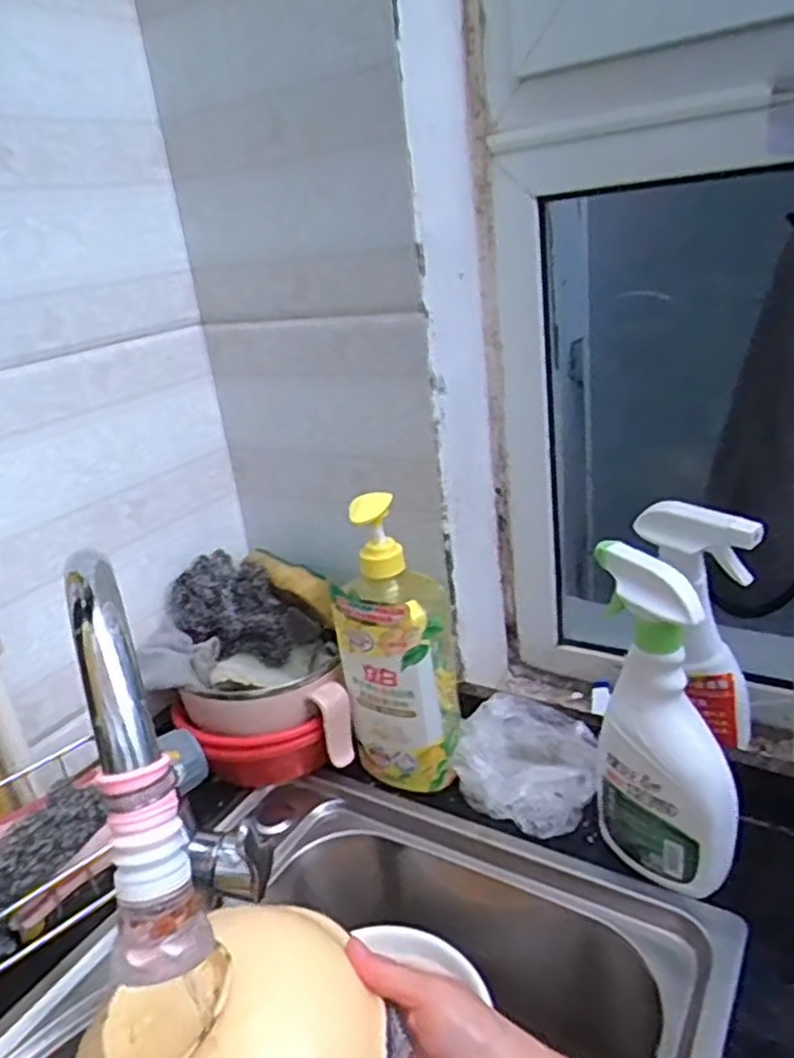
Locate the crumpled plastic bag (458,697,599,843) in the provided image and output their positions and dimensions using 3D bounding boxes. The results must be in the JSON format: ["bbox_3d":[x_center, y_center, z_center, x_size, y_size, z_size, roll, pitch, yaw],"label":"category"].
[{"bbox_3d":[0.107,0.199,0.645,0.118,0.058,0.090,10,28,36],"label":"crumpled plastic bag"}]

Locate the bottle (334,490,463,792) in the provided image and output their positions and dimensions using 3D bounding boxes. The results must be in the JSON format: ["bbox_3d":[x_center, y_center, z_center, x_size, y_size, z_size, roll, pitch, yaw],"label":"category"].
[{"bbox_3d":[0.002,0.098,0.644,0.102,0.256,0.079,-10,23,-6],"label":"bottle"}]

